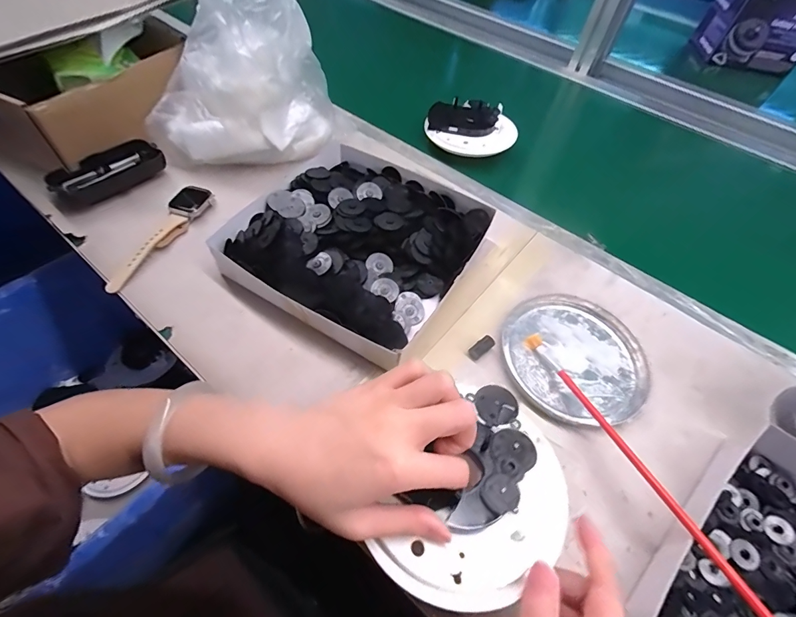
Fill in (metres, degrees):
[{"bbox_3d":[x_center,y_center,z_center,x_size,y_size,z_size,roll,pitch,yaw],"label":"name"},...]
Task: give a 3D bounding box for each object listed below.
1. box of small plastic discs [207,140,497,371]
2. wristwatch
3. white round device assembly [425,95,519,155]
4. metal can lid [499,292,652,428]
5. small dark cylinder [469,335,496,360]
[{"bbox_3d":[-0.040,-0.069,0.380,0.209,0.037,0.212,30,59,15],"label":"box of small plastic discs"},{"bbox_3d":[-0.243,-0.074,0.378,0.030,0.015,0.140,21,57,9],"label":"wristwatch"},{"bbox_3d":[0.097,-0.247,0.511,0.111,0.029,0.099,-17,59,-16],"label":"white round device assembly"},{"bbox_3d":[0.161,0.041,0.343,0.127,0.007,0.126,2,56,-4],"label":"metal can lid"},{"bbox_3d":[0.075,0.035,0.335,0.025,0.008,0.013,-33,65,-24],"label":"small dark cylinder"}]

